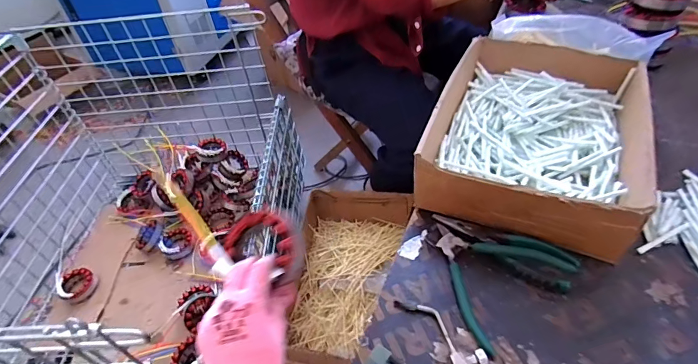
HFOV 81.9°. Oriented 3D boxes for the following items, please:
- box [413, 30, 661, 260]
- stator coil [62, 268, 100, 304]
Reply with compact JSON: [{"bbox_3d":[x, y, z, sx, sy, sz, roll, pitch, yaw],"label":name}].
[{"bbox_3d":[0.253,-0.071,0.546,0.241,0.089,0.330,14,49,20],"label":"box"},{"bbox_3d":[-0.679,0.260,1.014,0.071,0.044,0.076,-4,45,4],"label":"stator coil"}]

